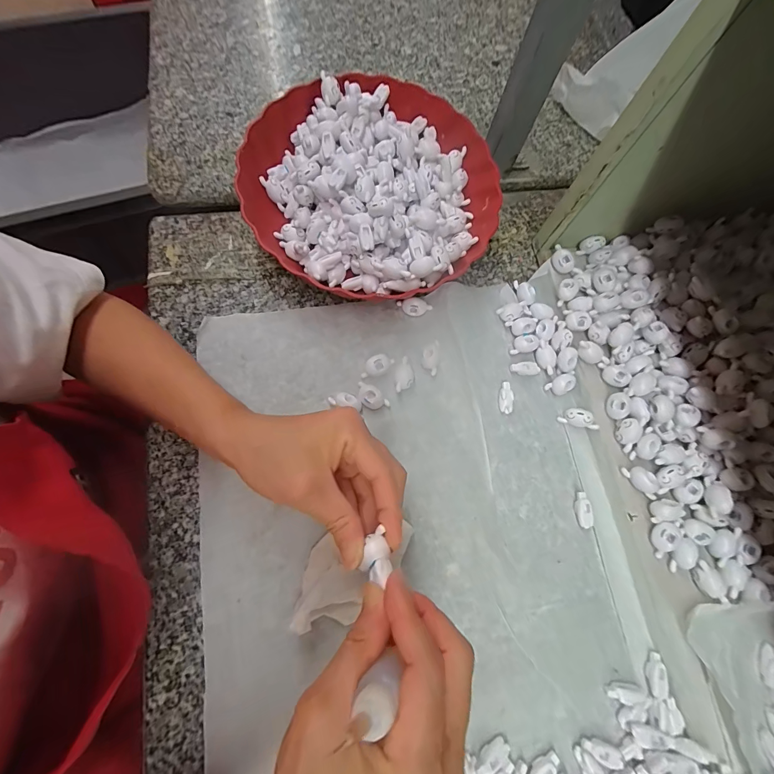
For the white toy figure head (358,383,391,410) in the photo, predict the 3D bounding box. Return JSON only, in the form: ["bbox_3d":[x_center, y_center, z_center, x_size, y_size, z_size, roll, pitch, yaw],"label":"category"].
[{"bbox_3d":[-0.015,0.009,0.318,0.032,0.013,0.019,44,75,8],"label":"white toy figure head"}]

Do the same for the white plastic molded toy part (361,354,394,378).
[{"bbox_3d":[-0.009,-0.019,0.329,0.034,0.012,0.016,-21,77,-11],"label":"white plastic molded toy part"}]

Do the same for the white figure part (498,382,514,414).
[{"bbox_3d":[0.113,0.010,0.335,0.014,0.006,0.029,8,73,-3],"label":"white figure part"}]

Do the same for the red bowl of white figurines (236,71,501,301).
[{"bbox_3d":[-0.013,-0.196,0.354,0.233,0.062,0.229,1,74,-5],"label":"red bowl of white figurines"}]

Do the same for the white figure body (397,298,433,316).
[{"bbox_3d":[0.027,-0.079,0.349,0.034,0.013,0.013,4,73,-4],"label":"white figure body"}]

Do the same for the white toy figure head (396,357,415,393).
[{"bbox_3d":[0.017,-0.011,0.327,0.017,0.014,0.033,5,73,-4],"label":"white toy figure head"}]

